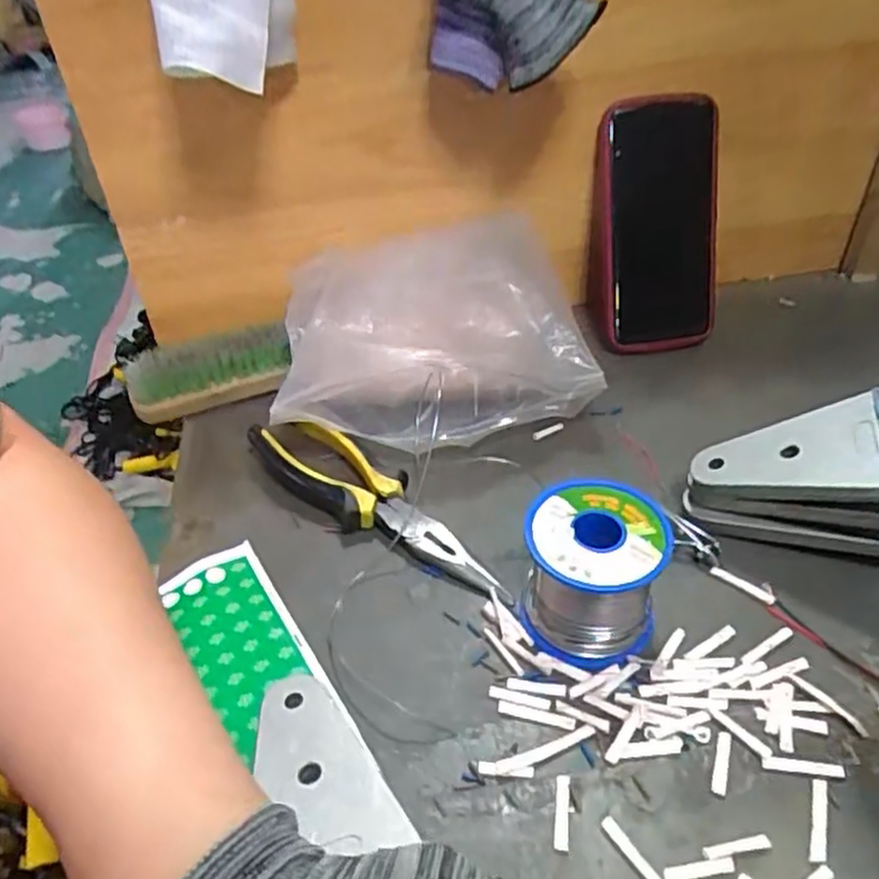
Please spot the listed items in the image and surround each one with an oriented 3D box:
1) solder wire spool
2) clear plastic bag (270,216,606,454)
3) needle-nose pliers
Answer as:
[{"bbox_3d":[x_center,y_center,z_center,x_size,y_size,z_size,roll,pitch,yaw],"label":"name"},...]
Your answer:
[{"bbox_3d":[0.073,0.064,0.352,0.063,0.062,0.060,-2,41,2],"label":"solder wire spool"},{"bbox_3d":[-0.013,-0.077,0.506,0.201,0.086,0.176,-10,41,-7],"label":"clear plastic bag"},{"bbox_3d":[-0.037,0.034,0.422,0.183,0.023,0.043,26,49,30],"label":"needle-nose pliers"}]

